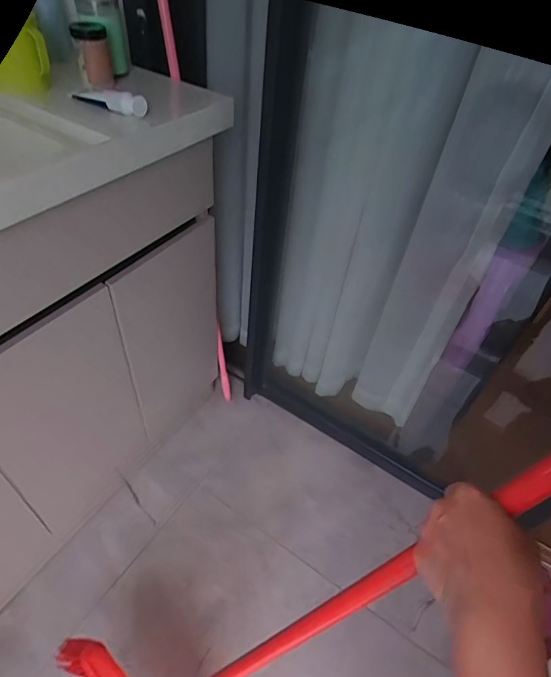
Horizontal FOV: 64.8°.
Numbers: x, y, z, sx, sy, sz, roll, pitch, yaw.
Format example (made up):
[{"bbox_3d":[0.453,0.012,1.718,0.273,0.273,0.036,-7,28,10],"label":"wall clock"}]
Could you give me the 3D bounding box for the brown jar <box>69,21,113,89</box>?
[{"bbox_3d":[-0.319,-0.500,0.762,0.052,0.089,0.066,-12,45,-14],"label":"brown jar"}]

